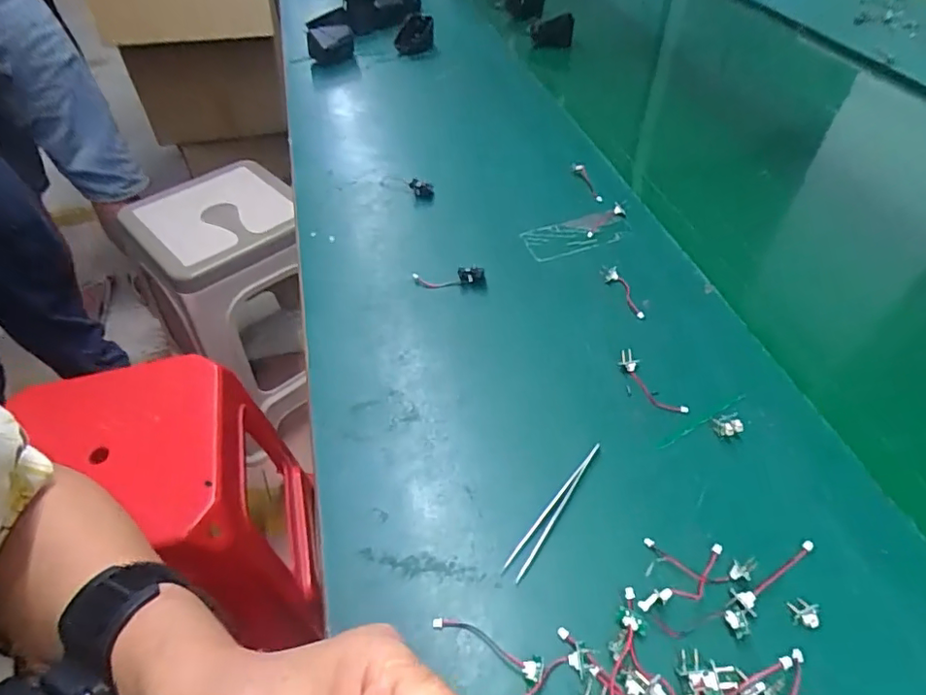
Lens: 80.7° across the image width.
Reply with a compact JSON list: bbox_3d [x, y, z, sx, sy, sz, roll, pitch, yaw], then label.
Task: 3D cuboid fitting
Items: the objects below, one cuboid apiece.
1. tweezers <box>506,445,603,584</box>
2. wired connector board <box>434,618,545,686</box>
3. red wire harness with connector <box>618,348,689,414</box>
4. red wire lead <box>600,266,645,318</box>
[{"bbox_3d":[0.057,0.097,0.338,0.011,0.011,0.102,28,51,21],"label":"tweezers"},{"bbox_3d":[0.012,0.155,0.283,0.060,0.011,0.012,21,49,15],"label":"wired connector board"},{"bbox_3d":[0.134,0.024,0.390,0.016,0.007,0.061,-22,52,-22],"label":"red wire harness with connector"},{"bbox_3d":[0.136,-0.048,0.457,0.015,0.005,0.063,-13,49,-15],"label":"red wire lead"}]

